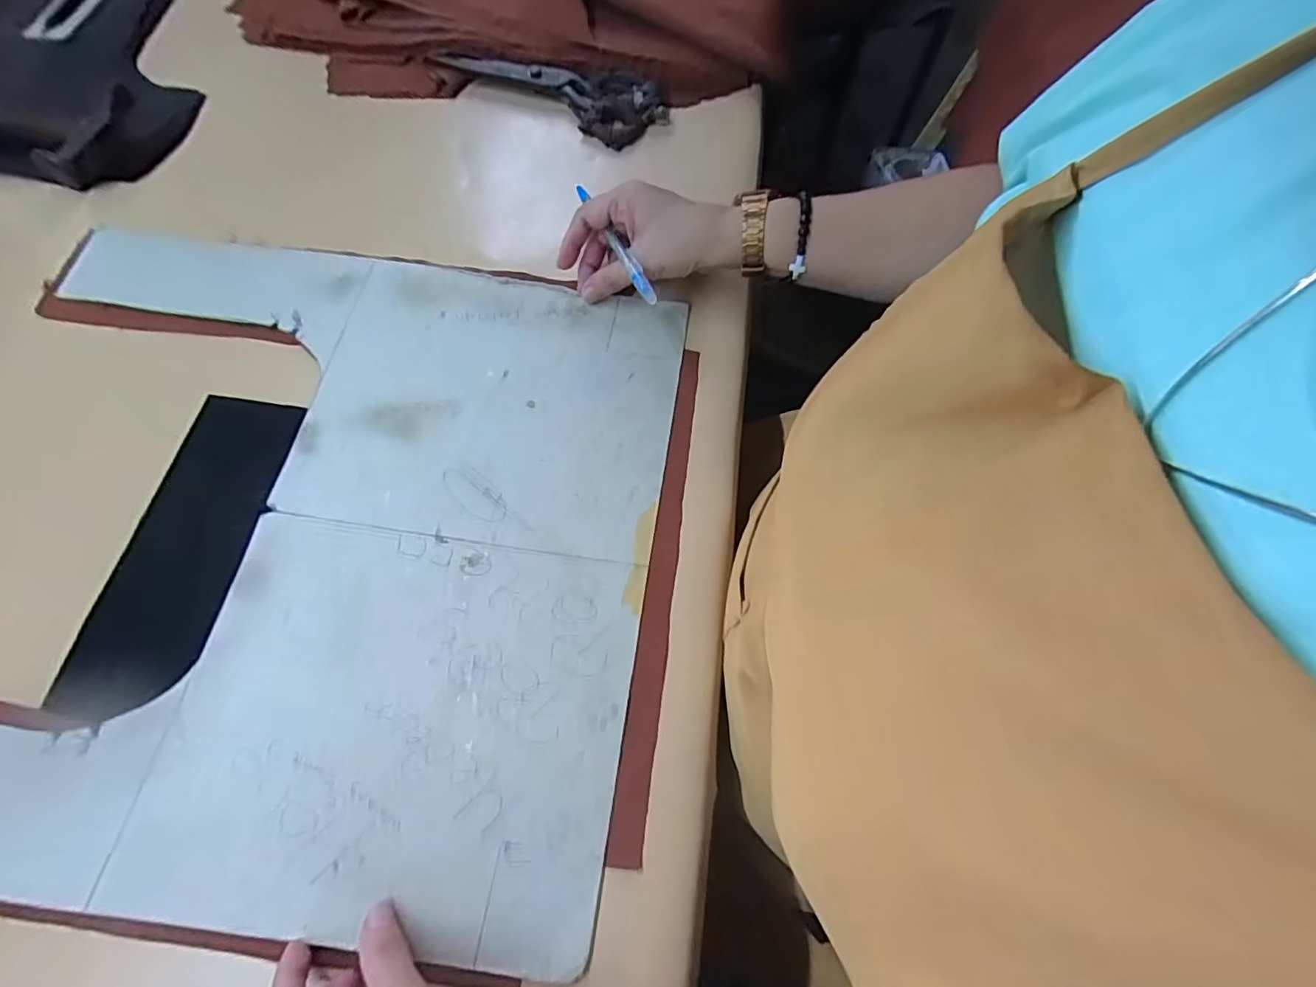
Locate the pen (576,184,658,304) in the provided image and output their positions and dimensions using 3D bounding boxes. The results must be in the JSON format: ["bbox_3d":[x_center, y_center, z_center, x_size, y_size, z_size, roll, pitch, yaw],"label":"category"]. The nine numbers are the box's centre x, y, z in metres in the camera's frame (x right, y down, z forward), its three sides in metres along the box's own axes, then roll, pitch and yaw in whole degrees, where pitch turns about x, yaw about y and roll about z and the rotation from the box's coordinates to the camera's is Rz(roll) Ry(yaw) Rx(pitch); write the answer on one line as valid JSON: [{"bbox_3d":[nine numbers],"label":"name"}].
[{"bbox_3d":[-0.035,-0.196,0.423,0.010,0.016,0.146,-22,63,-12],"label":"pen"}]

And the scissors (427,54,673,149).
[{"bbox_3d":[-0.095,-0.394,0.542,0.213,0.034,0.068,27,70,8],"label":"scissors"}]

